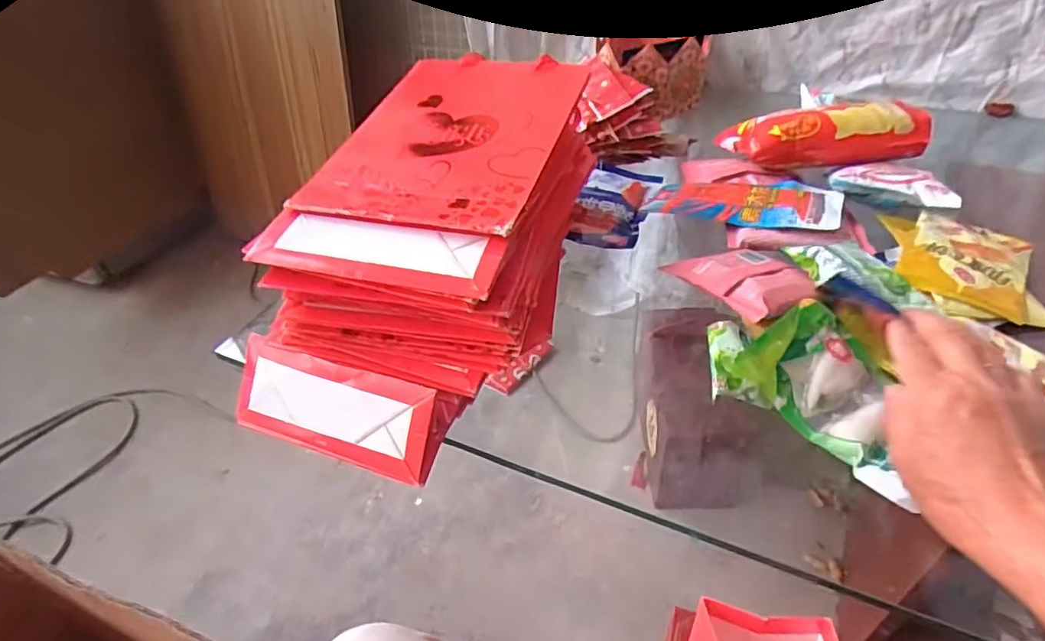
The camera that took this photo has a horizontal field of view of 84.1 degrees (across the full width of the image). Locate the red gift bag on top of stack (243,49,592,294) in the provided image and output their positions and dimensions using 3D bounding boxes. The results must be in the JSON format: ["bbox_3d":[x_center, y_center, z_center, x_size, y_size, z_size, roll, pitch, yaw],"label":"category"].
[{"bbox_3d":[-0.068,-0.146,0.491,0.185,0.013,0.301,11,52,15],"label":"red gift bag on top of stack"}]

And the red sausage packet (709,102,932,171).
[{"bbox_3d":[0.349,-0.215,0.674,0.215,0.062,0.085,-1,42,6],"label":"red sausage packet"}]

